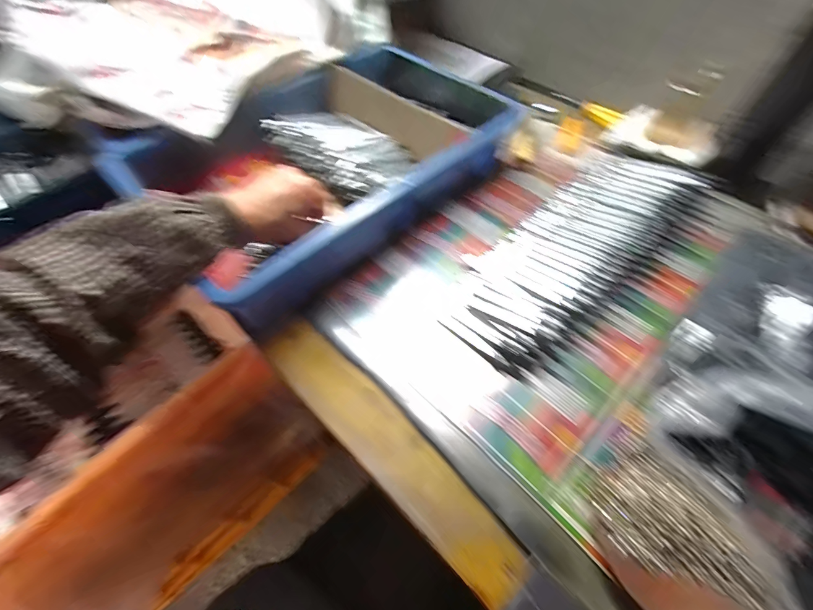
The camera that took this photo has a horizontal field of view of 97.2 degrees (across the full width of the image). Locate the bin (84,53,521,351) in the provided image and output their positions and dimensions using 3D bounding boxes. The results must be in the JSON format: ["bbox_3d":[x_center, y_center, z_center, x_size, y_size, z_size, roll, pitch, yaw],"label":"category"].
[{"bbox_3d":[-0.104,-0.189,0.447,0.299,0.101,0.424,38,59,22],"label":"bin"}]

